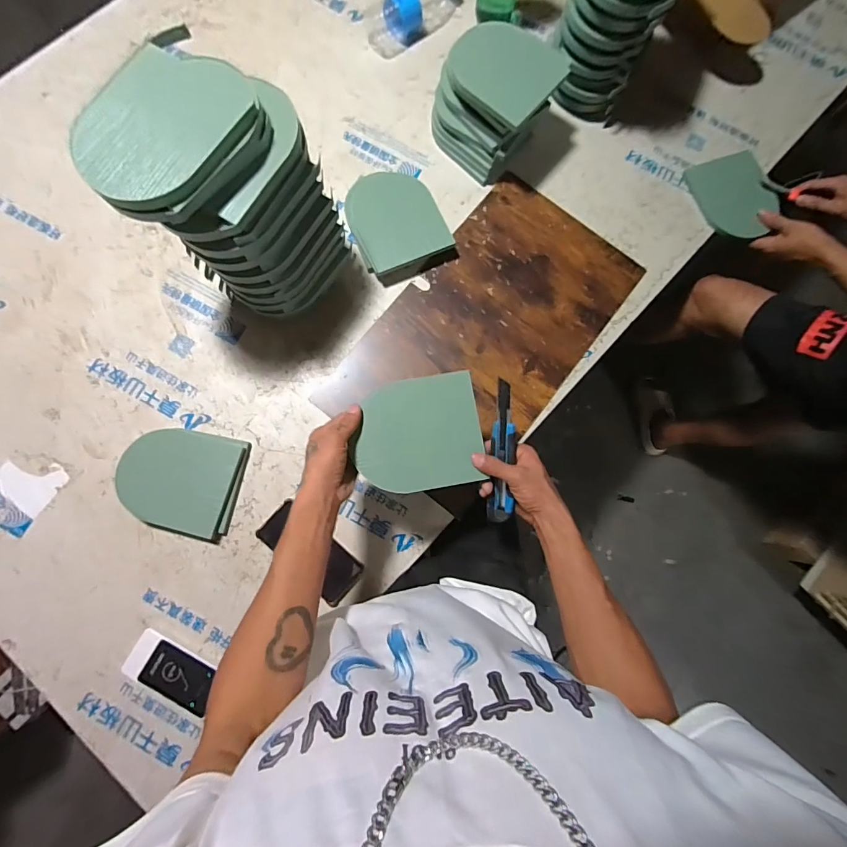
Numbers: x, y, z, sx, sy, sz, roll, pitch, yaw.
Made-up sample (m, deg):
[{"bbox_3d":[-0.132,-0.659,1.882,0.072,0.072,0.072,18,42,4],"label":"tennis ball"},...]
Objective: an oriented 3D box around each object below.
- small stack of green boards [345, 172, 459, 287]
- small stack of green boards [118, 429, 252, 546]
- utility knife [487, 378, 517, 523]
[{"bbox_3d":[-0.047,-0.362,0.746,0.164,0.042,0.192,-26,85,-7],"label":"small stack of green boards"},{"bbox_3d":[-0.387,0.090,0.665,0.180,0.026,0.158,13,81,-2],"label":"small stack of green boards"},{"bbox_3d":[0.104,0.041,0.550,0.028,0.020,0.194,-2,106,-5],"label":"utility knife"}]

